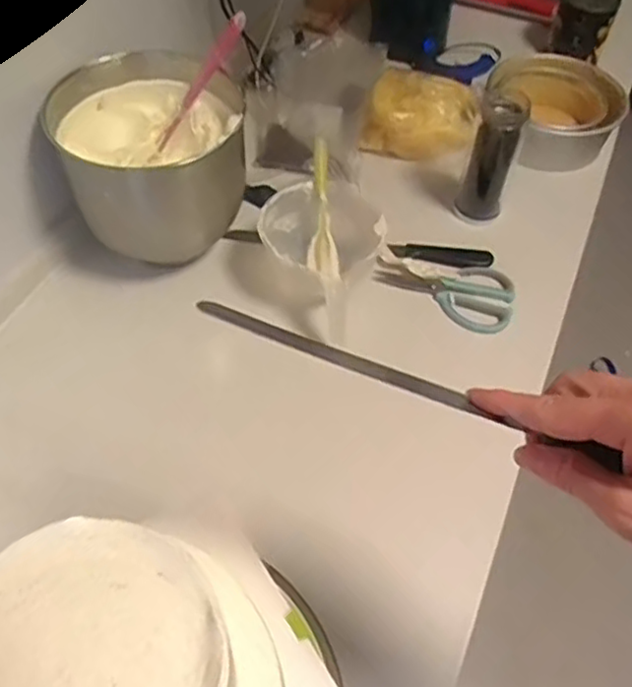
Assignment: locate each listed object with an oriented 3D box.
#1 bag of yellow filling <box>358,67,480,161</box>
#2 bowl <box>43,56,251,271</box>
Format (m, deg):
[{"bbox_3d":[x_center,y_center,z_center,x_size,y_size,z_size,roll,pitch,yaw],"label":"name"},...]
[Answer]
[{"bbox_3d":[0.164,-0.356,1.073,0.170,0.077,0.147,13,54,7],"label":"bag of yellow filling"},{"bbox_3d":[-0.202,-0.236,0.854,0.204,0.185,0.191,1,53,-2],"label":"bowl"}]

